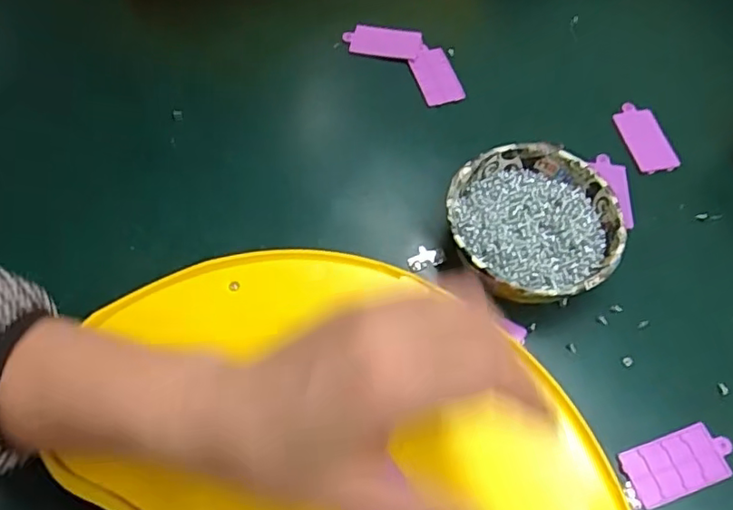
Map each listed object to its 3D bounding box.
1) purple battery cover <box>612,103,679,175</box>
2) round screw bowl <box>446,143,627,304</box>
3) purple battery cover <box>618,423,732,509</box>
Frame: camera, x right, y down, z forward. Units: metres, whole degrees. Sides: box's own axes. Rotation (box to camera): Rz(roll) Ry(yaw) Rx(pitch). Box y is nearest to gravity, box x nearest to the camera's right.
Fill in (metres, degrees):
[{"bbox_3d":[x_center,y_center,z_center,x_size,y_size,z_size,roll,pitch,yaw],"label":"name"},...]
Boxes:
[{"bbox_3d":[0.220,-0.094,0.472,0.032,0.007,0.063,-15,62,-8],"label":"purple battery cover"},{"bbox_3d":[0.112,-0.016,0.410,0.111,0.044,0.112,0,62,0],"label":"round screw bowl"},{"bbox_3d":[0.189,0.125,0.356,0.067,0.004,0.033,-16,63,-8],"label":"purple battery cover"}]

